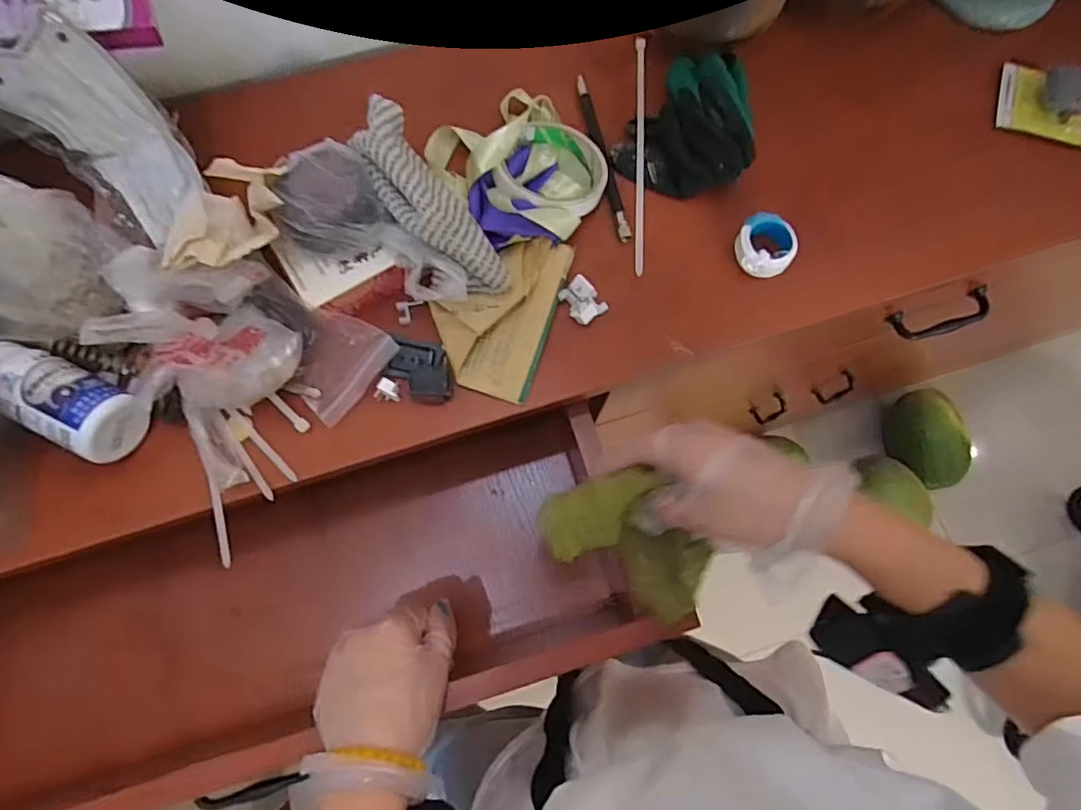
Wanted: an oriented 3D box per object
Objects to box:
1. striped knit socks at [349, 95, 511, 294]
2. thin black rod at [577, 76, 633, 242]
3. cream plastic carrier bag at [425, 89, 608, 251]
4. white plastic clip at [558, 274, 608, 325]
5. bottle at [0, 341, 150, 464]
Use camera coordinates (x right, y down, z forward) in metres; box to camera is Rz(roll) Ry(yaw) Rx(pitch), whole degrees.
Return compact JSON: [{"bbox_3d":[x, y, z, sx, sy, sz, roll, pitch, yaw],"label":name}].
[{"bbox_3d":[-0.076,-0.139,0.408,0.050,0.039,0.150,-38,94,-11],"label":"striped knit socks"},{"bbox_3d":[0.052,-0.206,0.488,0.011,0.011,0.157,-11,75,-5],"label":"thin black rod"},{"bbox_3d":[-0.012,-0.189,0.466,0.119,0.046,0.136,-31,78,-9],"label":"cream plastic carrier bag"},{"bbox_3d":[0.033,-0.081,0.451,0.027,0.009,0.034,-31,78,-9],"label":"white plastic clip"},{"bbox_3d":[-0.329,-0.004,0.400,0.108,0.043,0.048,25,76,5],"label":"bottle"}]

